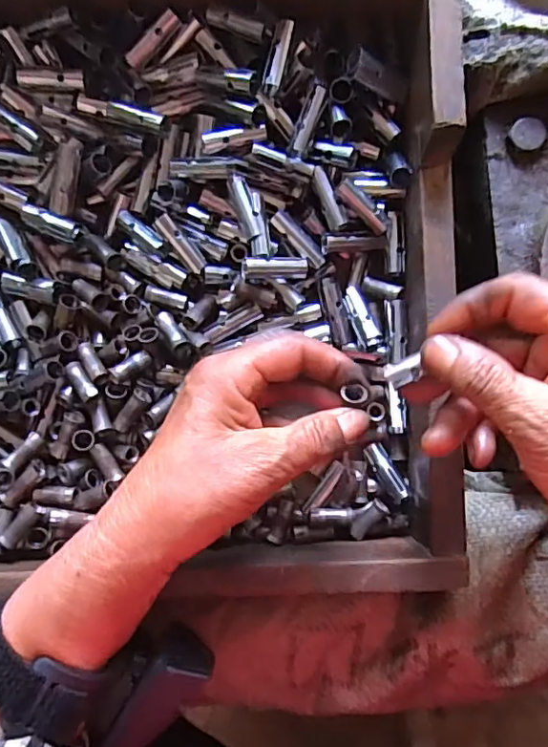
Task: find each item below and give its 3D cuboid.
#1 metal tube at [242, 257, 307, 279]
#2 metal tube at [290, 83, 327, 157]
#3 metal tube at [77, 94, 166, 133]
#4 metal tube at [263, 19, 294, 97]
[{"bbox_3d":[0.000,-0.060,0.315,0.037,0.009,0.011,0,92,-9],"label":"metal tube"},{"bbox_3d":[0.019,-0.140,0.307,0.008,0.010,0.040,22,88,6],"label":"metal tube"},{"bbox_3d":[-0.085,-0.146,0.307,0.054,0.010,0.011,19,87,6],"label":"metal tube"},{"bbox_3d":[0.002,-0.171,0.299,0.010,0.009,0.038,15,87,6],"label":"metal tube"}]

